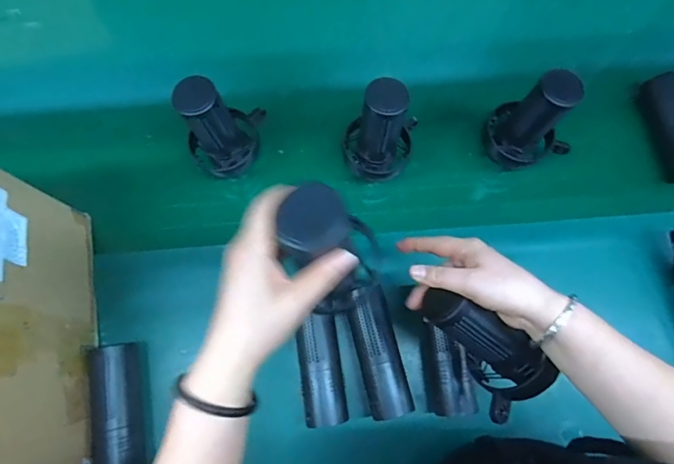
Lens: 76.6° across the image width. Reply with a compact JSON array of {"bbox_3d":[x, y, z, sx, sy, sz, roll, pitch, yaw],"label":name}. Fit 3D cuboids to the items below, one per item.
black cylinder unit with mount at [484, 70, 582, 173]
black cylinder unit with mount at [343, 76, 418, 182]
[{"bbox_3d":[0.267,-0.141,0.565,0.112,0.132,0.072,37,77,8],"label":"black cylinder unit with mount"},{"bbox_3d":[0.060,-0.138,0.585,0.095,0.170,0.095,12,75,2],"label":"black cylinder unit with mount"}]

